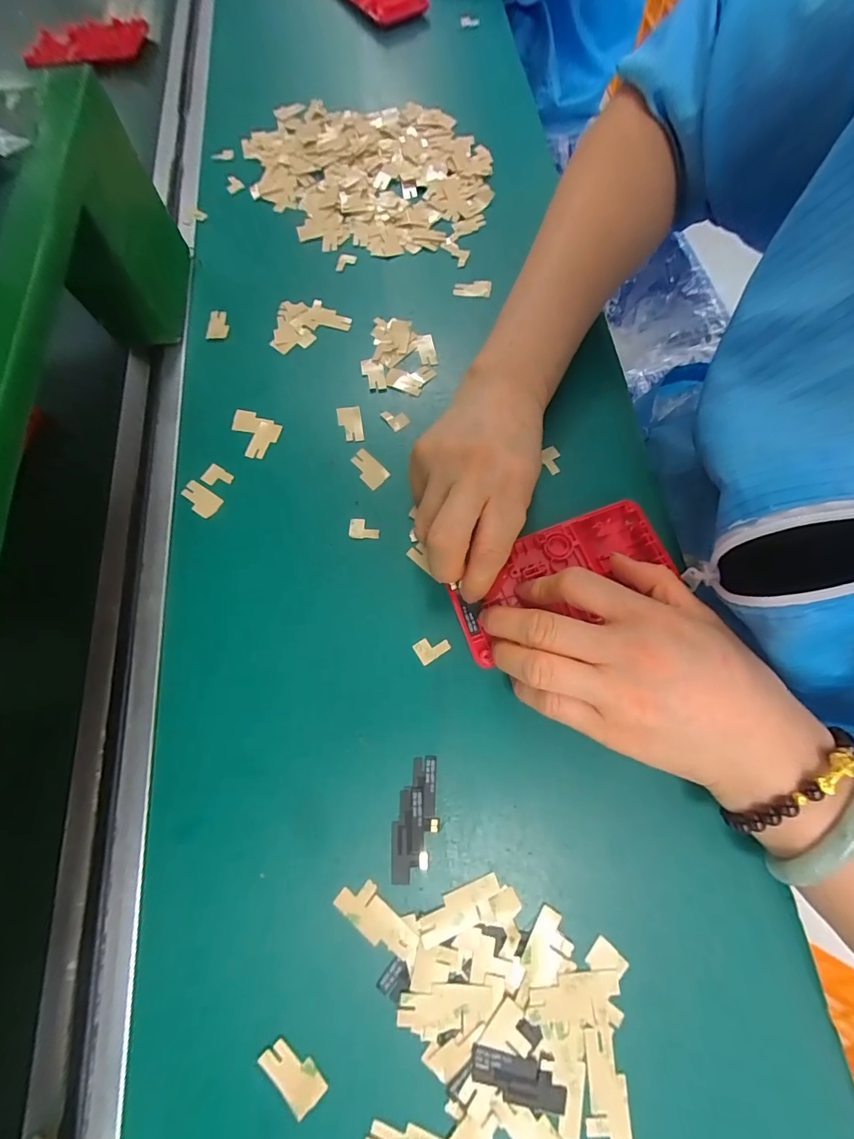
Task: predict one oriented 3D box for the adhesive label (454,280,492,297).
[{"bbox_3d":[0.034,-0.211,0.329,0.028,0.007,0.010,-5,71,-1],"label":"adhesive label"}]

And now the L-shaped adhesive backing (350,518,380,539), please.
[{"bbox_3d":[-0.038,-0.025,0.267,0.018,0.004,0.013,2,71,2],"label":"L-shaped adhesive backing"}]

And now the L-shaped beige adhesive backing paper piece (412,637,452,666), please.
[{"bbox_3d":[0.003,0.043,0.244,0.018,0.004,0.013,-32,73,-9],"label":"L-shaped beige adhesive backing paper piece"}]

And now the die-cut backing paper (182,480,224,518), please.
[{"bbox_3d":[-0.143,-0.045,0.273,0.027,0.004,0.016,34,75,12],"label":"die-cut backing paper"}]

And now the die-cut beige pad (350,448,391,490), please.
[{"bbox_3d":[-0.038,-0.065,0.280,0.015,0.004,0.029,-40,75,-12],"label":"die-cut beige pad"}]

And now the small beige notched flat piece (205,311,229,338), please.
[{"bbox_3d":[-0.154,-0.180,0.321,0.014,0.004,0.023,2,76,-8],"label":"small beige notched flat piece"}]

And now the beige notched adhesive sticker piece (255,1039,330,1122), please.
[{"bbox_3d":[-0.056,0.213,0.184,0.028,0.004,0.015,42,77,14],"label":"beige notched adhesive sticker piece"}]

